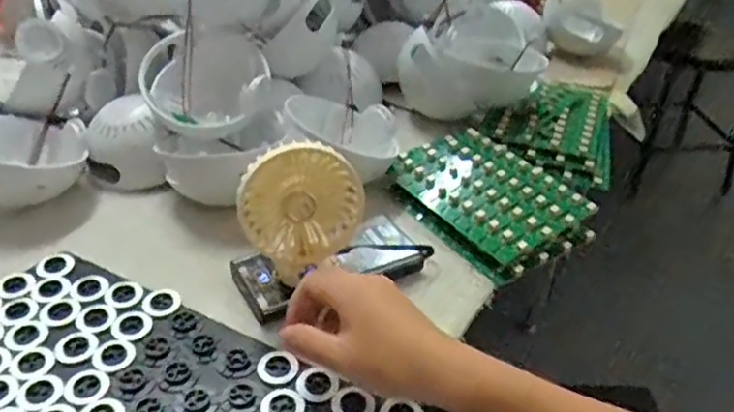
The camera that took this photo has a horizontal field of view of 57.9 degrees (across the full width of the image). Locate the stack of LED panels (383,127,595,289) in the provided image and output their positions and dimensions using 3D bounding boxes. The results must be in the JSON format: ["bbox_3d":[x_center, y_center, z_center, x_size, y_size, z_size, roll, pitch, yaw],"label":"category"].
[{"bbox_3d":[0.114,-0.009,0.646,0.137,0.032,0.182,-22,42,-29],"label":"stack of LED panels"}]

